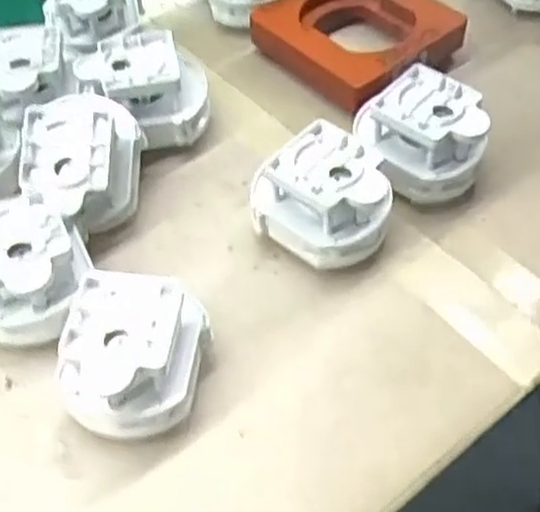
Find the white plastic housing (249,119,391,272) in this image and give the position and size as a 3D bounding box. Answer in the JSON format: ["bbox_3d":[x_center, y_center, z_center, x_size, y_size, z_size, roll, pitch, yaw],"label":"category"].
[{"bbox_3d":[0.028,-0.027,0.383,0.060,0.047,0.055,33,59,25],"label":"white plastic housing"}]

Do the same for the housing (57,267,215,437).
[{"bbox_3d":[-0.057,0.043,0.336,0.054,0.051,0.067,10,52,10],"label":"housing"}]

